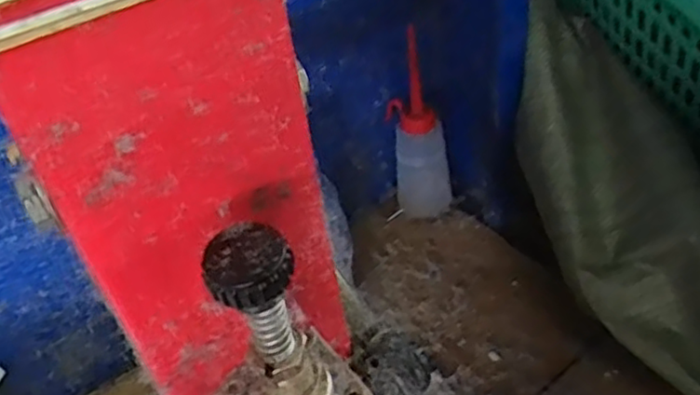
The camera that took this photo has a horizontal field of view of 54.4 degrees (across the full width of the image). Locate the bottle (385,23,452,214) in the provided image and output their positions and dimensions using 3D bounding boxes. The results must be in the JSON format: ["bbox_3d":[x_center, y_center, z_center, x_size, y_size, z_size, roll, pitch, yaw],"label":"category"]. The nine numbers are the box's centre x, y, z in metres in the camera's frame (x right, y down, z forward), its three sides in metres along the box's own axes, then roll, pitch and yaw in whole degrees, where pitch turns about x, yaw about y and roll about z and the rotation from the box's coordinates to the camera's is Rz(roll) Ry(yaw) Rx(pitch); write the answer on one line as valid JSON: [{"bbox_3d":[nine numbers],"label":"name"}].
[{"bbox_3d":[0.065,-0.058,0.627,0.059,0.173,0.044,-1,44,6],"label":"bottle"}]

